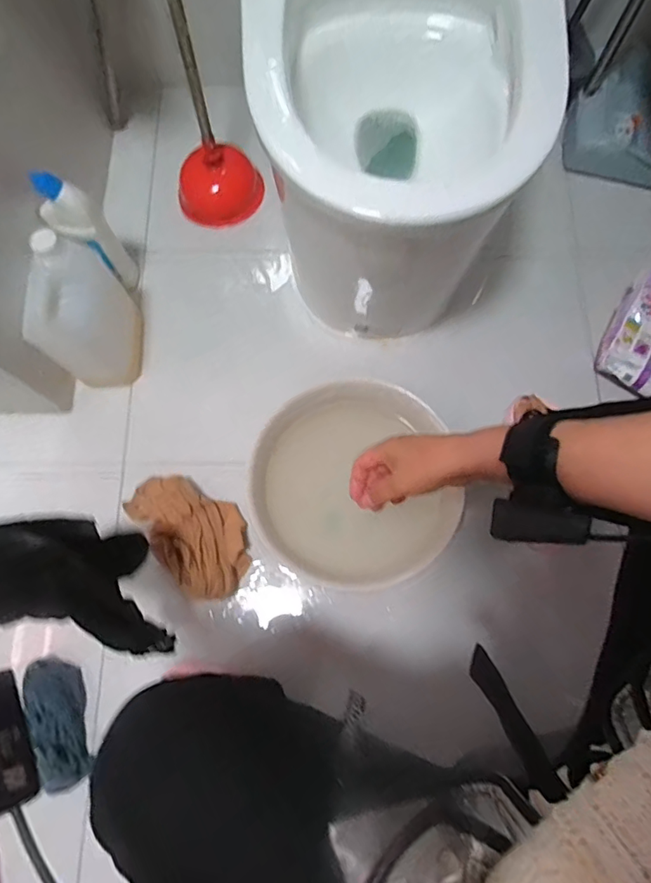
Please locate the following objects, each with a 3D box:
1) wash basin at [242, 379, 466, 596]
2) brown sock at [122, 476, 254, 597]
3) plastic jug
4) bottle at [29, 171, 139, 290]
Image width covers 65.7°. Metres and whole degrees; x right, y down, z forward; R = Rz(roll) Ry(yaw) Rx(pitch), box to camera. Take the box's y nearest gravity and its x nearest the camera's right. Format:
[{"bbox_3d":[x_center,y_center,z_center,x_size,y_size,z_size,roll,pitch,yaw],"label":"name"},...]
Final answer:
[{"bbox_3d":[0.038,0.068,0.760,0.298,0.094,0.290,0,75,0],"label":"wash basin"},{"bbox_3d":[-0.211,0.136,0.771,0.214,0.062,0.136,32,78,8],"label":"brown sock"},{"bbox_3d":[-0.371,-0.193,0.771,0.098,0.222,0.161,-1,75,0],"label":"plastic jug"},{"bbox_3d":[-0.375,-0.321,0.810,0.079,0.236,0.064,-36,78,-8],"label":"bottle"}]

